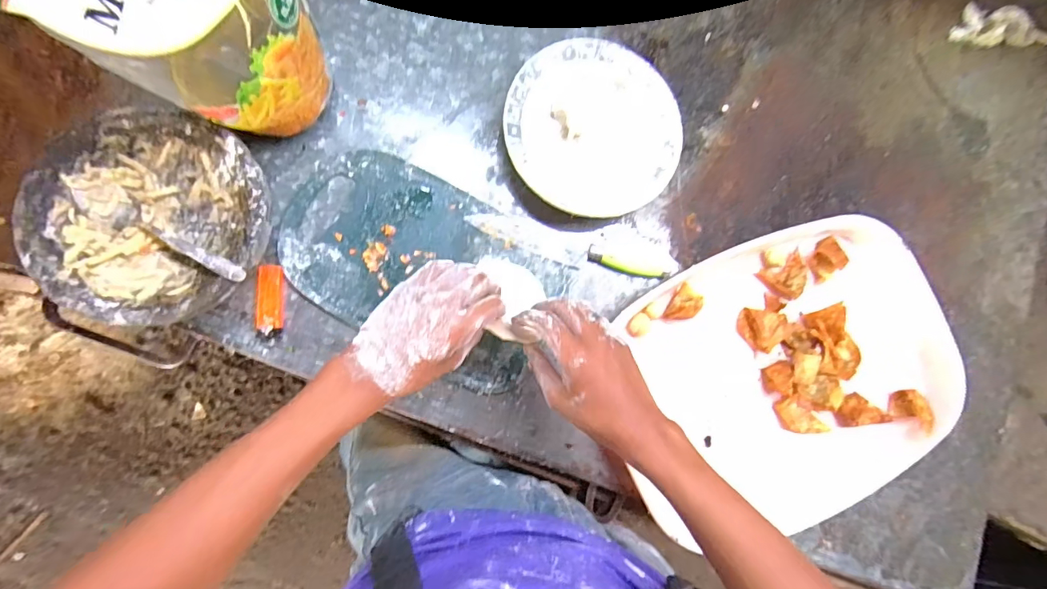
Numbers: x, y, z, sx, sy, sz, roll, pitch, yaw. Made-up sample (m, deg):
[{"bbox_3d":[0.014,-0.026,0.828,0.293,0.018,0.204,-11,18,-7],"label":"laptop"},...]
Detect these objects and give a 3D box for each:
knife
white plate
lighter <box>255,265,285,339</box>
[{"bbox_3d":[0.059,-0.053,0.538,0.237,0.016,0.041,15,83,-7],"label":"knife"},{"bbox_3d":[0.081,-0.186,0.539,0.195,0.046,0.194,1,84,-8],"label":"white plate"},{"bbox_3d":[-0.258,0.007,0.482,0.023,0.010,0.072,0,84,-8],"label":"lighter"}]

